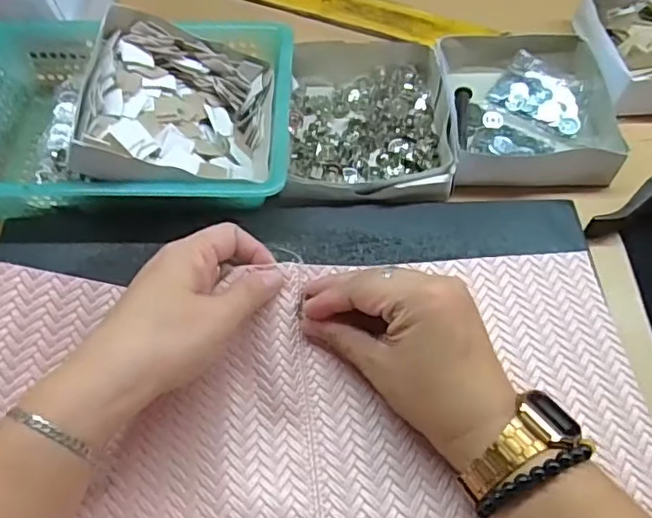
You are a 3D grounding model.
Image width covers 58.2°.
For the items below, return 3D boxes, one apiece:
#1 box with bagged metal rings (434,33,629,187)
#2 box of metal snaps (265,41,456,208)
[{"bbox_3d":[0.161,-0.124,0.487,0.134,0.047,0.153,-1,57,-1],"label":"box with bagged metal rings"},{"bbox_3d":[0.033,-0.108,0.469,0.128,0.034,0.162,1,57,0],"label":"box of metal snaps"}]

